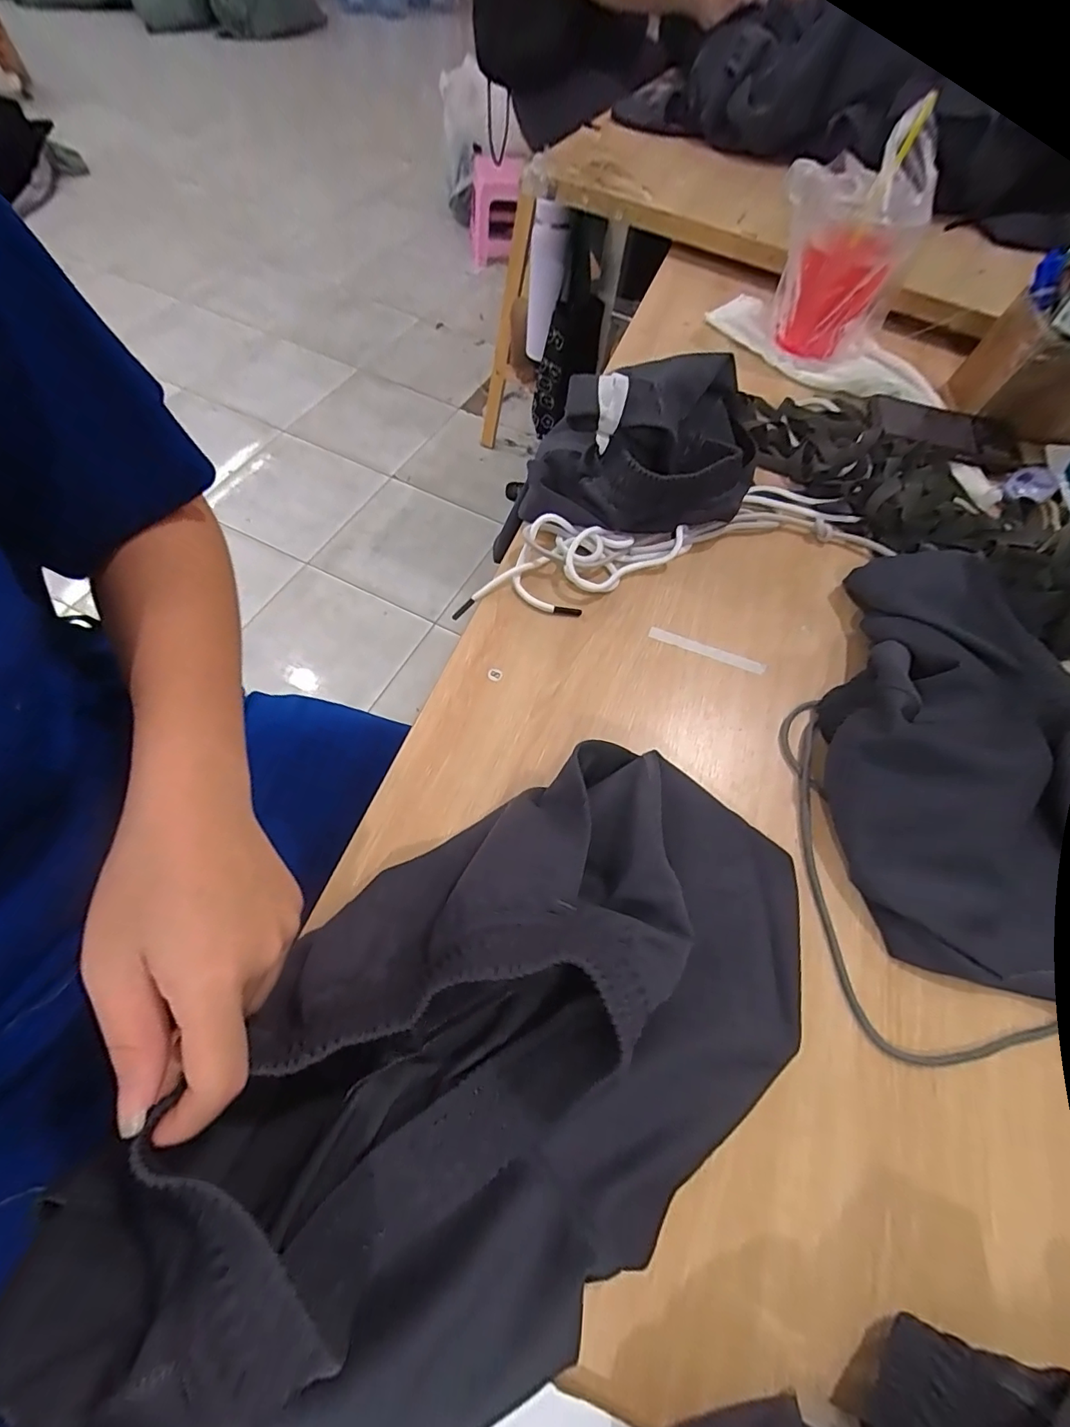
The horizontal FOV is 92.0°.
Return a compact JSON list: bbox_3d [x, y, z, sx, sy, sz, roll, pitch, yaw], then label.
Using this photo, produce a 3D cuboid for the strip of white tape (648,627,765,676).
[{"bbox_3d":[0.144,-0.053,0.435,0.098,0.004,0.011,20,76,5],"label":"strip of white tape"}]

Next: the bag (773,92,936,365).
[{"bbox_3d":[0.354,-0.537,0.588,0.130,0.180,0.135,-19,67,-12],"label":"bag"}]

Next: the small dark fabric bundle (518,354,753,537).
[{"bbox_3d":[0.106,-0.250,0.476,0.193,0.094,0.209,22,65,8],"label":"small dark fabric bundle"}]

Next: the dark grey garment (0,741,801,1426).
[{"bbox_3d":[-0.014,0.160,0.248,0.372,0.083,0.205,-35,71,-18],"label":"dark grey garment"}]

